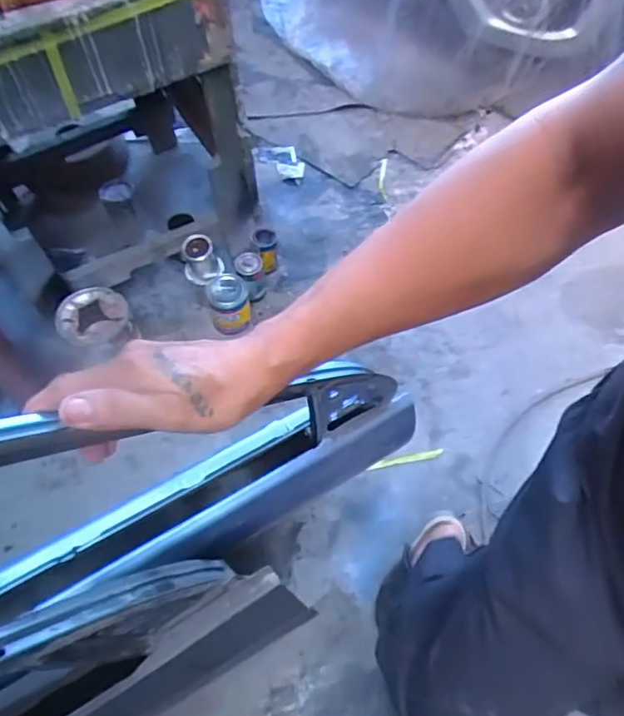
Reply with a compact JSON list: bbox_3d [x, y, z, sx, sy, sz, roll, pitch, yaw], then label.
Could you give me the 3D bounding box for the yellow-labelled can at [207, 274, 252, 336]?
[{"bbox_3d":[-0.213,-0.133,1.489,0.098,0.140,0.119,-9,60,-5],"label":"yellow-labelled can"}]

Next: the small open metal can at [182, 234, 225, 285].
[{"bbox_3d":[-0.282,-0.255,1.456,0.102,0.124,0.100,-17,61,-9],"label":"small open metal can"}]

